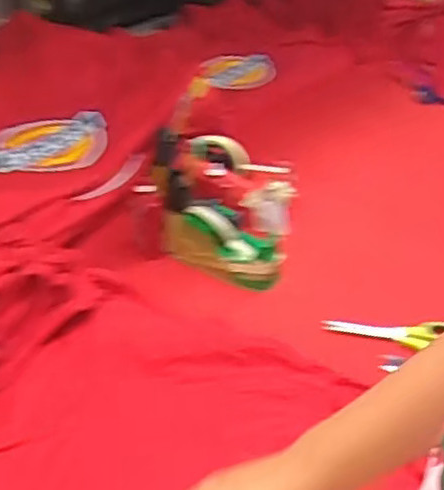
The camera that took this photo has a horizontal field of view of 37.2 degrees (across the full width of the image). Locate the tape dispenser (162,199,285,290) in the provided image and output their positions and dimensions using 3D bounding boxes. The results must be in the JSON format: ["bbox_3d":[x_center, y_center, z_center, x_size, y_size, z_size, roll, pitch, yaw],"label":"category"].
[{"bbox_3d":[0.003,-0.006,0.934,0.165,0.084,0.068,23,41,30],"label":"tape dispenser"}]

